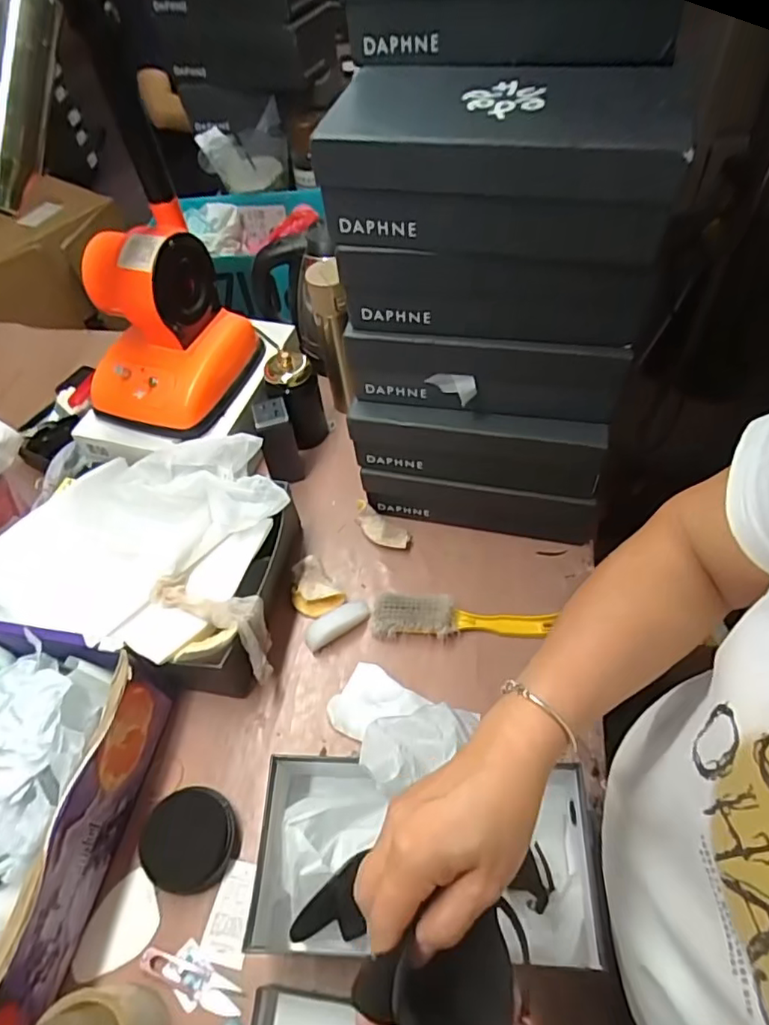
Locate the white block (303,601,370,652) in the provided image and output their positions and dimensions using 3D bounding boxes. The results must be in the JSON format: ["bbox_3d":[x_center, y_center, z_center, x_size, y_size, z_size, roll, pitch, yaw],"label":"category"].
[{"bbox_3d":[-0.060,0.140,0.731,0.084,0.019,0.030,-24,56,-12],"label":"white block"}]

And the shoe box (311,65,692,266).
[{"bbox_3d":[0.100,-0.321,0.527,0.291,0.096,0.175,6,55,10],"label":"shoe box"}]

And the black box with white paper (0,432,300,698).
[{"bbox_3d":[-0.296,0.056,0.733,0.342,0.136,0.278,3,54,7],"label":"black box with white paper"}]

